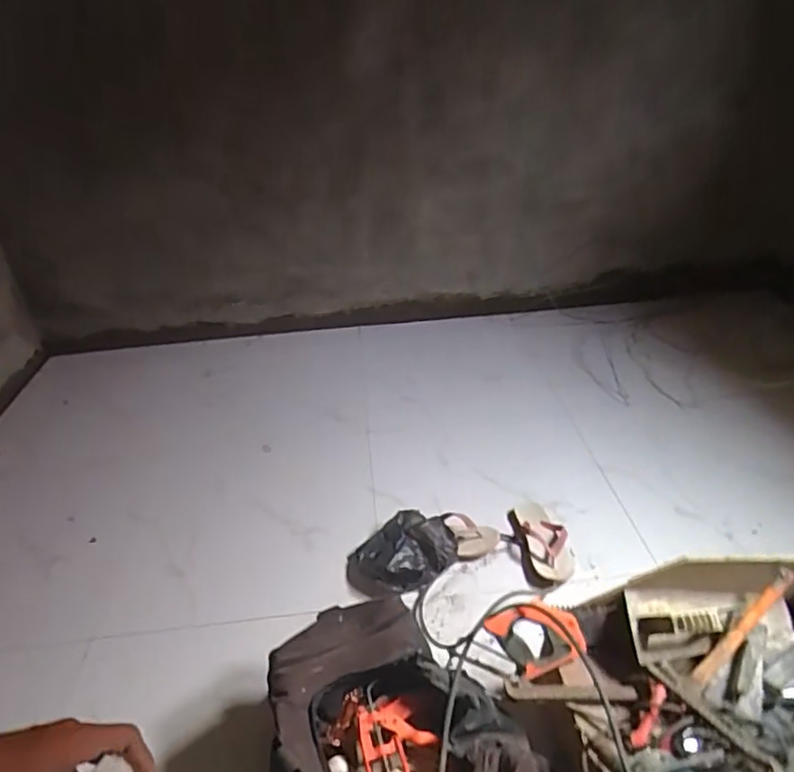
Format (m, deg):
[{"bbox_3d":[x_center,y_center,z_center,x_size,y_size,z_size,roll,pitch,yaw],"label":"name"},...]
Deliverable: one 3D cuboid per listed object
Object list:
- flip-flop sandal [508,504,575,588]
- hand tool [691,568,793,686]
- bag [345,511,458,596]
[{"bbox_3d":[0.326,0.354,1.321,0.111,0.053,0.232,-8,33,-4],"label":"flip-flop sandal"},{"bbox_3d":[0.543,0.376,0.916,0.234,0.020,0.023,-42,43,-10],"label":"hand tool"},{"bbox_3d":[0.005,0.363,1.293,0.231,0.084,0.178,-20,36,-22],"label":"bag"}]

